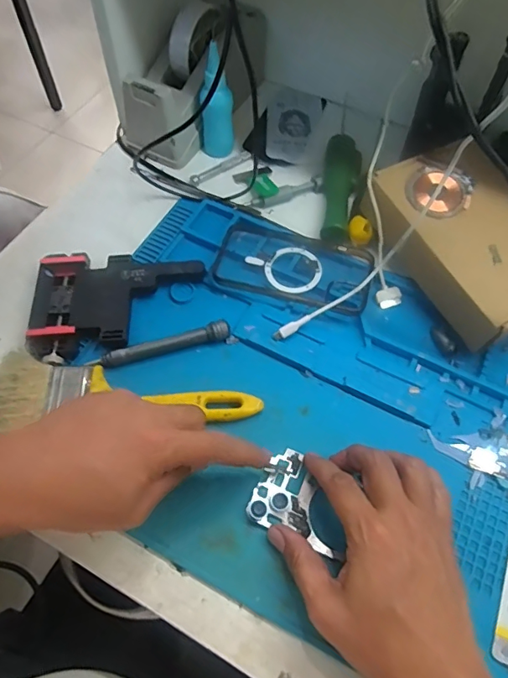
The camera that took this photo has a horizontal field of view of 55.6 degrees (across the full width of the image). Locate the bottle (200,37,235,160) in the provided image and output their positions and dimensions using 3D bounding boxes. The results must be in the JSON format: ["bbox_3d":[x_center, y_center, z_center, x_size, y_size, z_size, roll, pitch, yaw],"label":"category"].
[{"bbox_3d":[-0.042,-0.251,0.524,0.036,0.119,0.035,-6,60,-5],"label":"bottle"}]

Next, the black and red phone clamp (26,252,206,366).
[{"bbox_3d":[-0.131,-0.026,0.443,0.149,0.027,0.114,5,60,2],"label":"black and red phone clamp"}]

